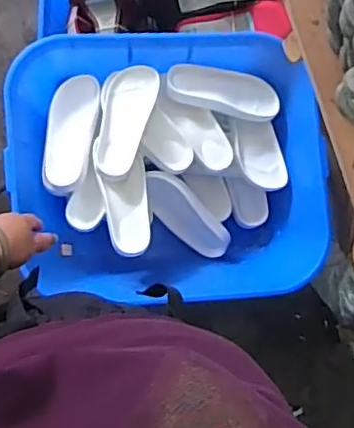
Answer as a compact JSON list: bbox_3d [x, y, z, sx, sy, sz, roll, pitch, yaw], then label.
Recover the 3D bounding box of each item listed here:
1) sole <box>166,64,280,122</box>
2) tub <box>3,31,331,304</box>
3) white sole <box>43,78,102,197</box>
[{"bbox_3d":[0.094,-0.248,1.223,0.227,0.021,0.083,13,84,-7],"label":"sole"},{"bbox_3d":[-0.014,-0.094,1.199,0.598,0.156,0.506,-2,86,-9],"label":"tub"},{"bbox_3d":[-0.208,-0.156,1.181,0.093,0.028,0.232,9,85,-8],"label":"white sole"}]

